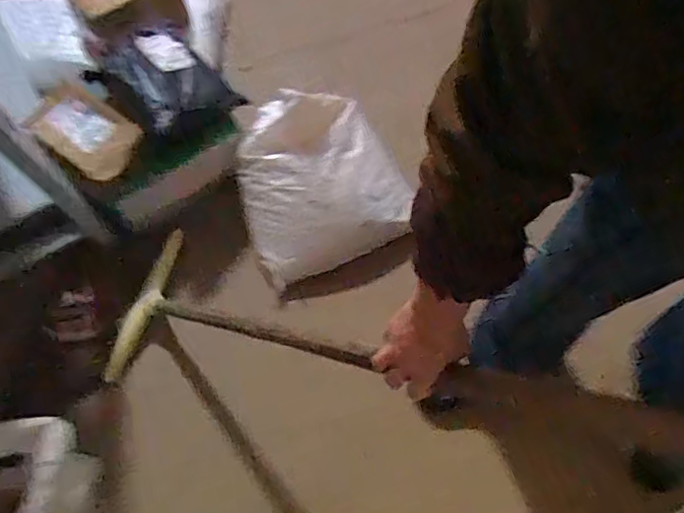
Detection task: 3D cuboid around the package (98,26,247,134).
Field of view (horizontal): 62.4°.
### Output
[{"bbox_3d":[-0.378,-0.385,1.200,0.206,0.092,0.257,-37,72,-12],"label":"package"}]

